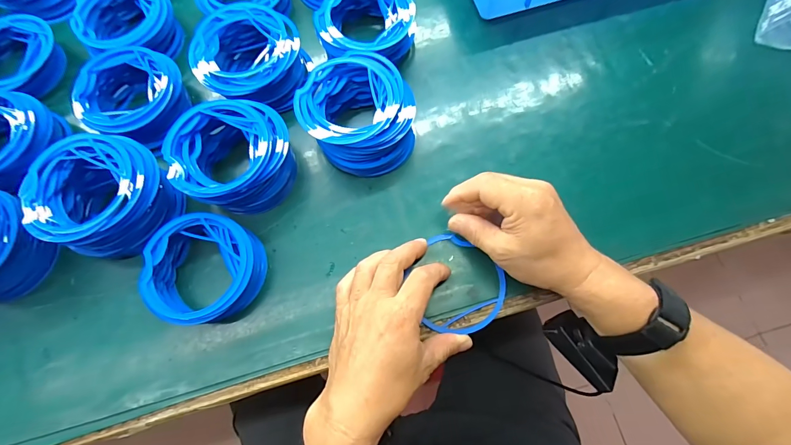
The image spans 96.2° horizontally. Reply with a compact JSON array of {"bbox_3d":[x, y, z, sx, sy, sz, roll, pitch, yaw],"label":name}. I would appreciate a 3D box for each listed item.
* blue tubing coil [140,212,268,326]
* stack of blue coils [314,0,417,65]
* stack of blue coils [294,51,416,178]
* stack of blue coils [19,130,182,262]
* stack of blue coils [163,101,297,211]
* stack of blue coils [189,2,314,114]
[{"bbox_3d":[-0.175,0.043,0.330,0.094,0.036,0.096,0,73,2],"label":"blue tubing coil"},{"bbox_3d":[-0.032,-0.217,0.399,0.101,0.051,0.104,23,76,8],"label":"stack of blue coils"},{"bbox_3d":[-0.036,-0.107,0.364,0.104,0.052,0.111,-38,76,-9],"label":"stack of blue coils"},{"bbox_3d":[-0.273,-0.024,0.338,0.107,0.061,0.110,33,77,11],"label":"stack of blue coils"},{"bbox_3d":[-0.157,-0.066,0.353,0.111,0.055,0.099,3,74,3],"label":"stack of blue coils"},{"bbox_3d":[-0.156,-0.174,0.383,0.110,0.048,0.104,16,75,6],"label":"stack of blue coils"}]

